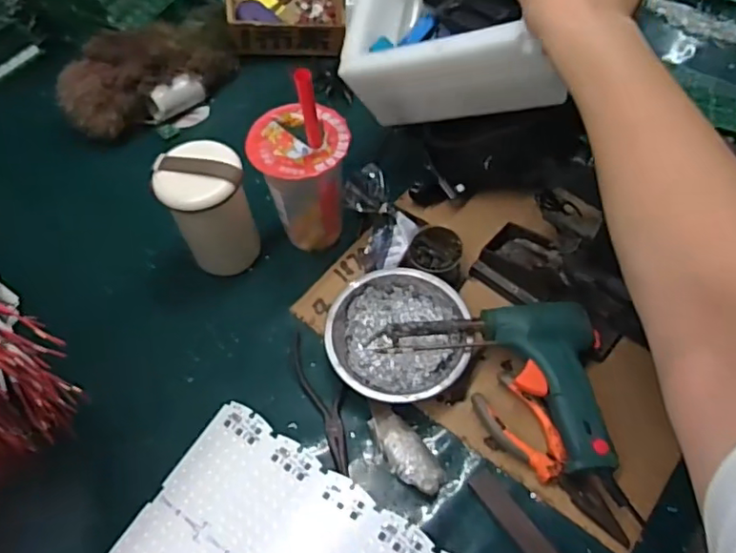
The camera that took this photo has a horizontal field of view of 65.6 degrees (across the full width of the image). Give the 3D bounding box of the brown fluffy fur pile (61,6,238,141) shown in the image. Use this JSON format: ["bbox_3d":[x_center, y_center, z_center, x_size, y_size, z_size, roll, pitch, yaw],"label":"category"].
[{"bbox_3d":[-0.264,-0.258,0.705,0.089,0.071,0.233,38,64,22],"label":"brown fluffy fur pile"}]

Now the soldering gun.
[{"bbox_3d":[0.133,0.075,0.497,0.243,0.057,0.118,29,61,18],"label":"soldering gun"}]

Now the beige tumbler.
[{"bbox_3d":[-0.154,-0.060,0.557,0.077,0.131,0.071,-18,58,-12],"label":"beige tumbler"}]

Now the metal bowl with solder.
[{"bbox_3d":[0.028,0.057,0.527,0.125,0.040,0.129,0,56,0],"label":"metal bowl with solder"}]

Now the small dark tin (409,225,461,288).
[{"bbox_3d":[0.069,-0.019,0.571,0.055,0.040,0.064,22,59,14],"label":"small dark tin"}]

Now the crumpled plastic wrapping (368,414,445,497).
[{"bbox_3d":[0.031,0.151,0.485,0.031,0.026,0.078,-30,61,-18],"label":"crumpled plastic wrapping"}]

